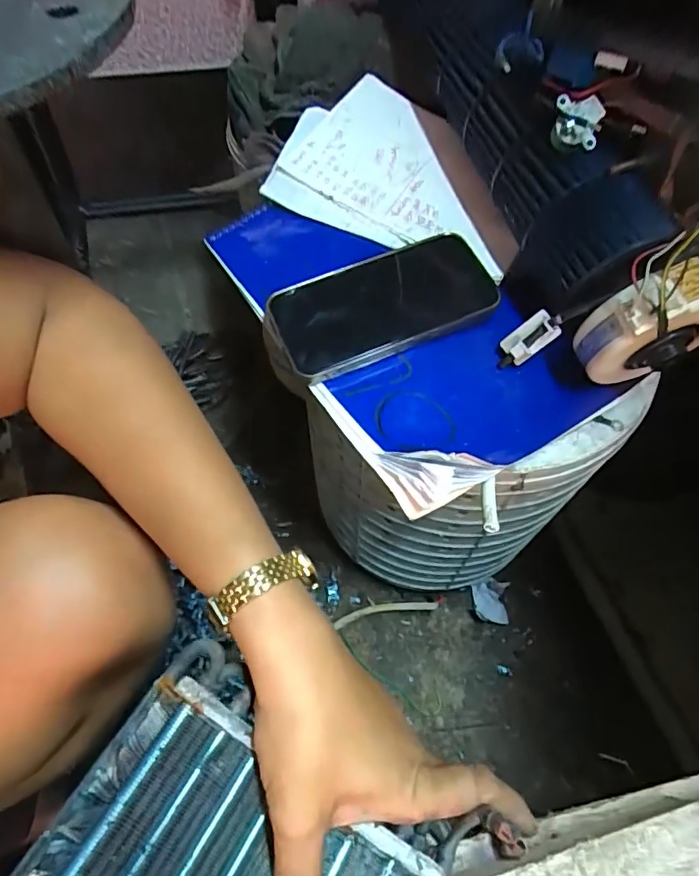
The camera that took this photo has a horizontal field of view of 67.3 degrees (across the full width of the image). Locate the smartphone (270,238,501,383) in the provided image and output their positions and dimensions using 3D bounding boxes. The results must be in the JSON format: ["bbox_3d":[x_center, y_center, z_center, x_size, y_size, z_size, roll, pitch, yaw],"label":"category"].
[{"bbox_3d":[0.023,-0.097,0.384,0.167,0.014,0.080,-23,66,-11],"label":"smartphone"}]

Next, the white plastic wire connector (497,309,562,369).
[{"bbox_3d":[0.124,-0.068,0.366,0.014,0.050,0.017,15,45,-42],"label":"white plastic wire connector"}]

